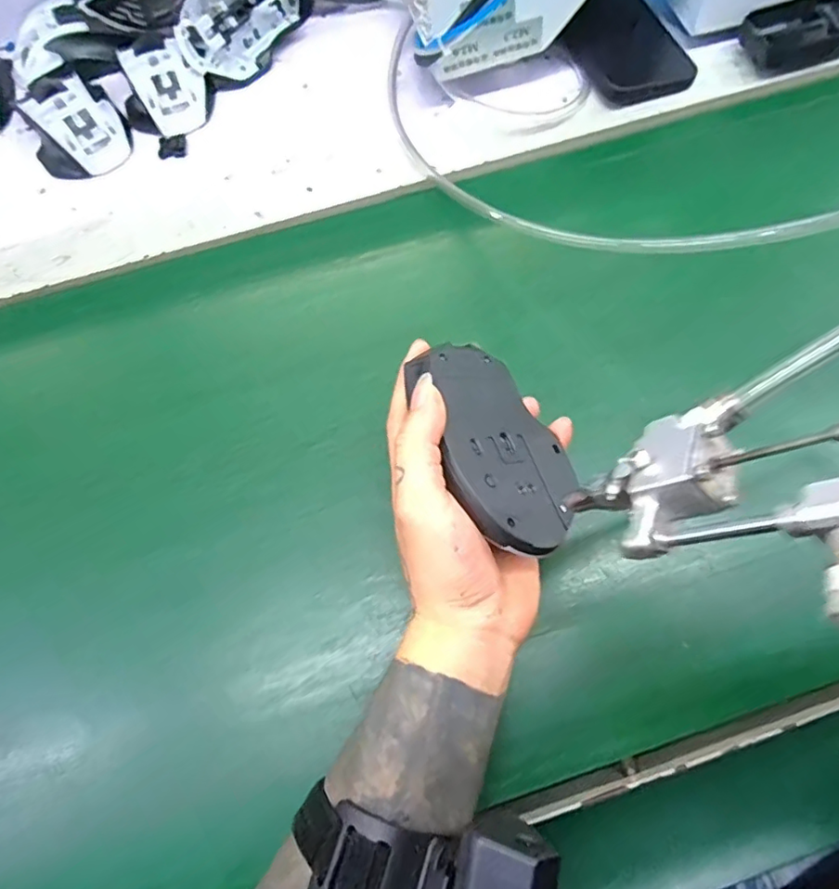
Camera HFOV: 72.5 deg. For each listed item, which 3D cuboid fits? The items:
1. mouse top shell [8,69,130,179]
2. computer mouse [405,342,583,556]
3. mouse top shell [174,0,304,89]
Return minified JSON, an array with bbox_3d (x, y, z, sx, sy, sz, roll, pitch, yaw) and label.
[{"bbox_3d":[-0.275,-0.255,0.456,0.073,0.035,0.075,-37,72,-11],"label":"mouse top shell"},{"bbox_3d":[0.031,0.006,0.289,0.071,0.034,0.110,-16,71,-40],"label":"computer mouse"},{"bbox_3d":[-0.149,-0.358,0.474,0.047,0.066,0.112,29,73,13],"label":"mouse top shell"}]

